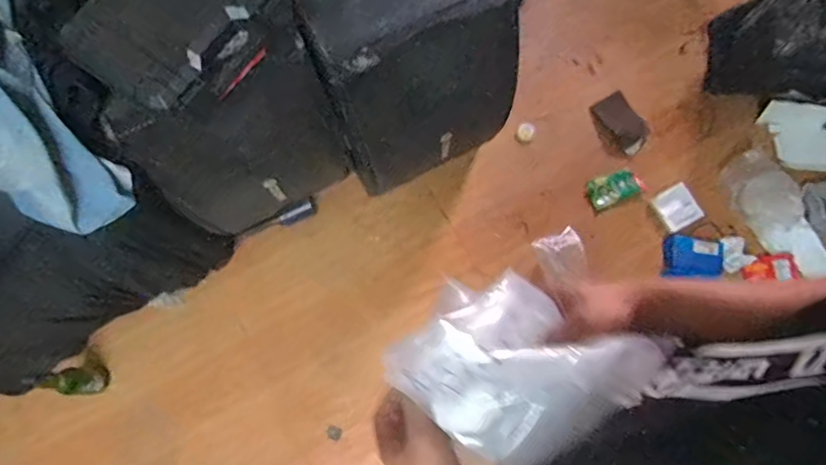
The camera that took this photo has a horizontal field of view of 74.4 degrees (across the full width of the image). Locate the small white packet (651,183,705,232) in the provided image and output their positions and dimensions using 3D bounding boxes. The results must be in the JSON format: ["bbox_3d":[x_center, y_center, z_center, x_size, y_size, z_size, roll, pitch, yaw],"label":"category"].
[{"bbox_3d":[0.687,-0.065,1.413,0.097,0.007,0.105,-32,74,8],"label":"small white packet"}]

